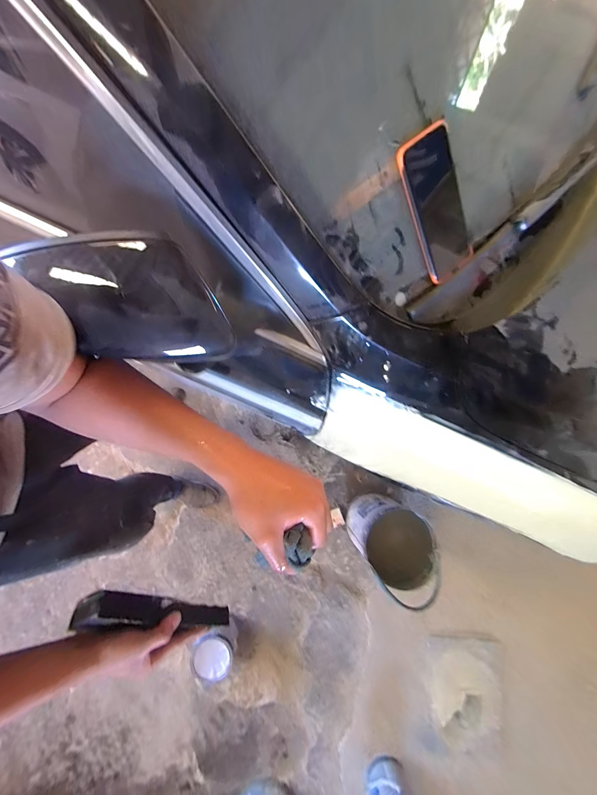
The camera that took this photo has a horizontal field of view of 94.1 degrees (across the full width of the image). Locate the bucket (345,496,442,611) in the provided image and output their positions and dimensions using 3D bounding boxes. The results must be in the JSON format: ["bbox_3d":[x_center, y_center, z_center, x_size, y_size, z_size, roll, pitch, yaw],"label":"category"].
[{"bbox_3d":[0.355,0.554,1.058,0.230,0.341,0.288,-36,86,-7],"label":"bucket"}]

